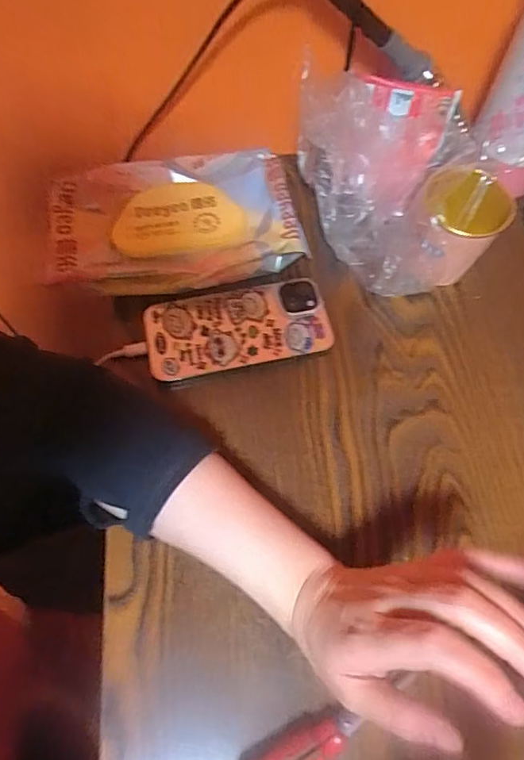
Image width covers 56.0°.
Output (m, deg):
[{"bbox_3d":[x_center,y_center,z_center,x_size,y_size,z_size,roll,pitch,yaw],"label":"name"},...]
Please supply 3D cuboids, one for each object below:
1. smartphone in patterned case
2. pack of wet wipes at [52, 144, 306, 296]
[{"bbox_3d":[-0.020,-0.042,0.408,0.148,0.014,0.071,-10,66,-5],"label":"smartphone in patterned case"},{"bbox_3d":[-0.079,-0.138,0.427,0.211,0.039,0.132,-11,66,-6],"label":"pack of wet wipes"}]

